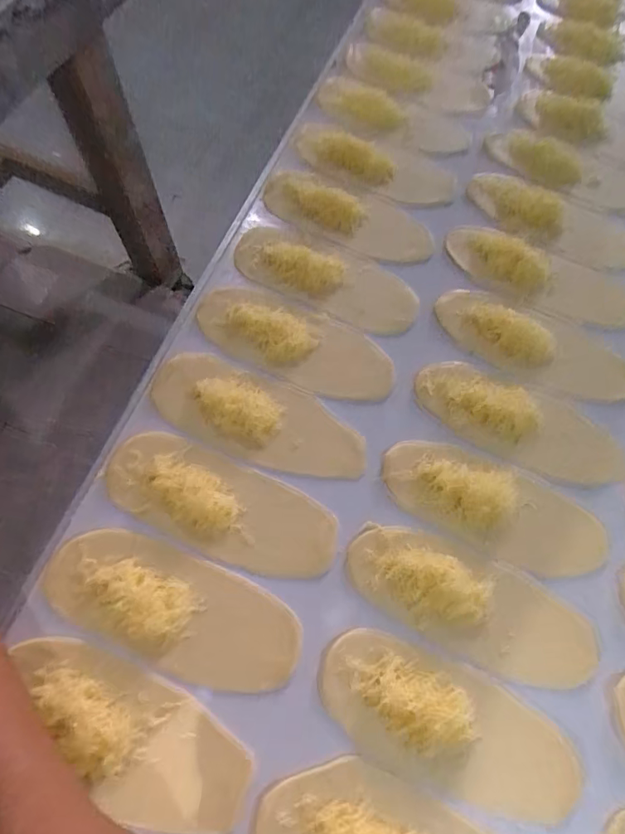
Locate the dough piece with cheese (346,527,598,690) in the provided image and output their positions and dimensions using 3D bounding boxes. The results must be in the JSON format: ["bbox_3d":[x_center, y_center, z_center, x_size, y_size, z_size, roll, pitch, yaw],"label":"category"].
[{"bbox_3d":[0.141,0.166,0.446,0.221,0.013,0.085,23,69,7],"label":"dough piece with cheese"}]

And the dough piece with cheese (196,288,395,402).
[{"bbox_3d":[-0.020,-0.080,0.543,0.221,0.017,0.090,23,69,6],"label":"dough piece with cheese"}]

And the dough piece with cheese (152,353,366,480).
[{"bbox_3d":[-0.054,-0.001,0.502,0.223,0.017,0.089,24,69,7],"label":"dough piece with cheese"}]

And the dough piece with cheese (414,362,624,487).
[{"bbox_3d":[0.214,0.006,0.517,0.216,0.012,0.090,22,68,6],"label":"dough piece with cheese"}]

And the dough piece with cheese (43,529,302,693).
[{"bbox_3d":[-0.120,0.162,0.427,0.221,0.016,0.089,21,68,6],"label":"dough piece with cheese"}]

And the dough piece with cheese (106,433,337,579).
[{"bbox_3d":[-0.085,0.079,0.464,0.219,0.017,0.086,21,68,6],"label":"dough piece with cheese"}]

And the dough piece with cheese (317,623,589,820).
[{"bbox_3d":[0.106,0.247,0.401,0.204,0.016,0.093,22,68,6],"label":"dough piece with cheese"}]

